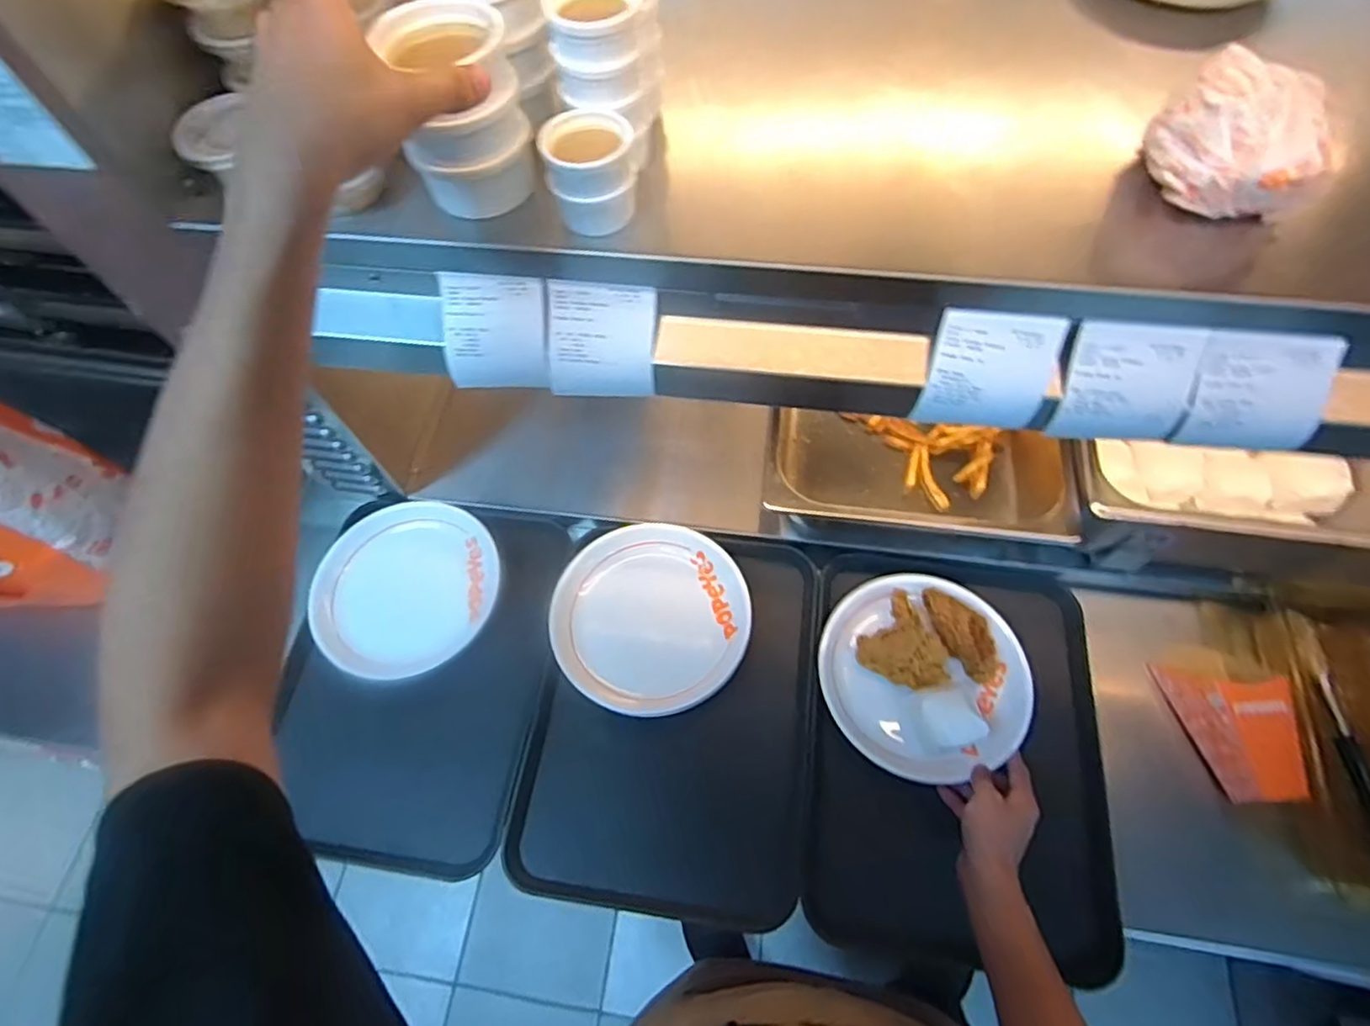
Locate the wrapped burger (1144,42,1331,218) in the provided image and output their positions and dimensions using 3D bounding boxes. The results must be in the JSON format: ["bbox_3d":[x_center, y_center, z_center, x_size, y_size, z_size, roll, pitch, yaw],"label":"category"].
[{"bbox_3d":[0.346,-0.235,0.432,0.079,0.075,0.088,-3,64,1],"label":"wrapped burger"}]

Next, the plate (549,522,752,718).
[{"bbox_3d":[-0.036,0.114,0.762,0.210,0.038,0.215,-1,64,2],"label":"plate"}]

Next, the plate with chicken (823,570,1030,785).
[{"bbox_3d":[0.260,0.168,0.728,0.212,0.049,0.214,-1,64,2],"label":"plate with chicken"}]

